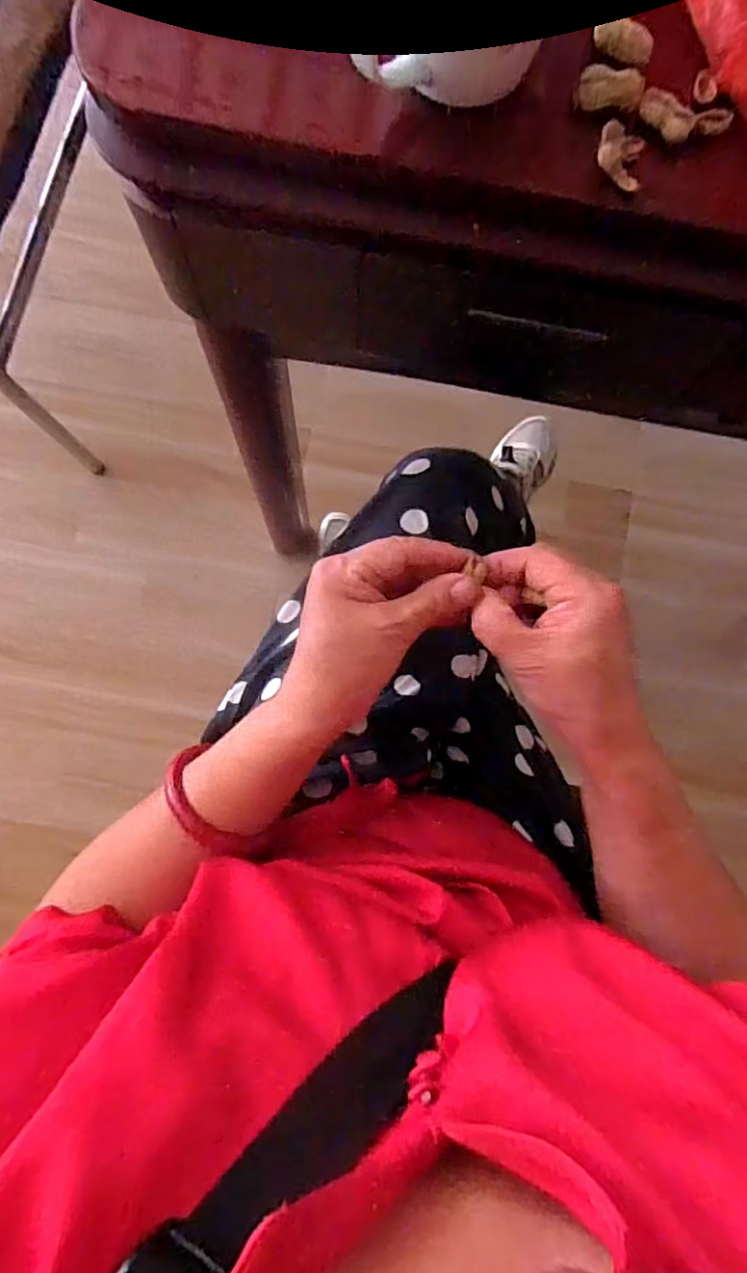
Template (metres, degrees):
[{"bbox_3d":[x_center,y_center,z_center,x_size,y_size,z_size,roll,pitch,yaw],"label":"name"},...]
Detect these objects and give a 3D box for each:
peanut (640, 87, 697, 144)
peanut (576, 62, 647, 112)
[{"bbox_3d":[0.141,-0.251,0.293,0.011,0.008,0.029,-44,86,-7],"label":"peanut"},{"bbox_3d":[0.115,-0.264,0.294,0.031,0.010,0.012,4,82,-1],"label":"peanut"}]

